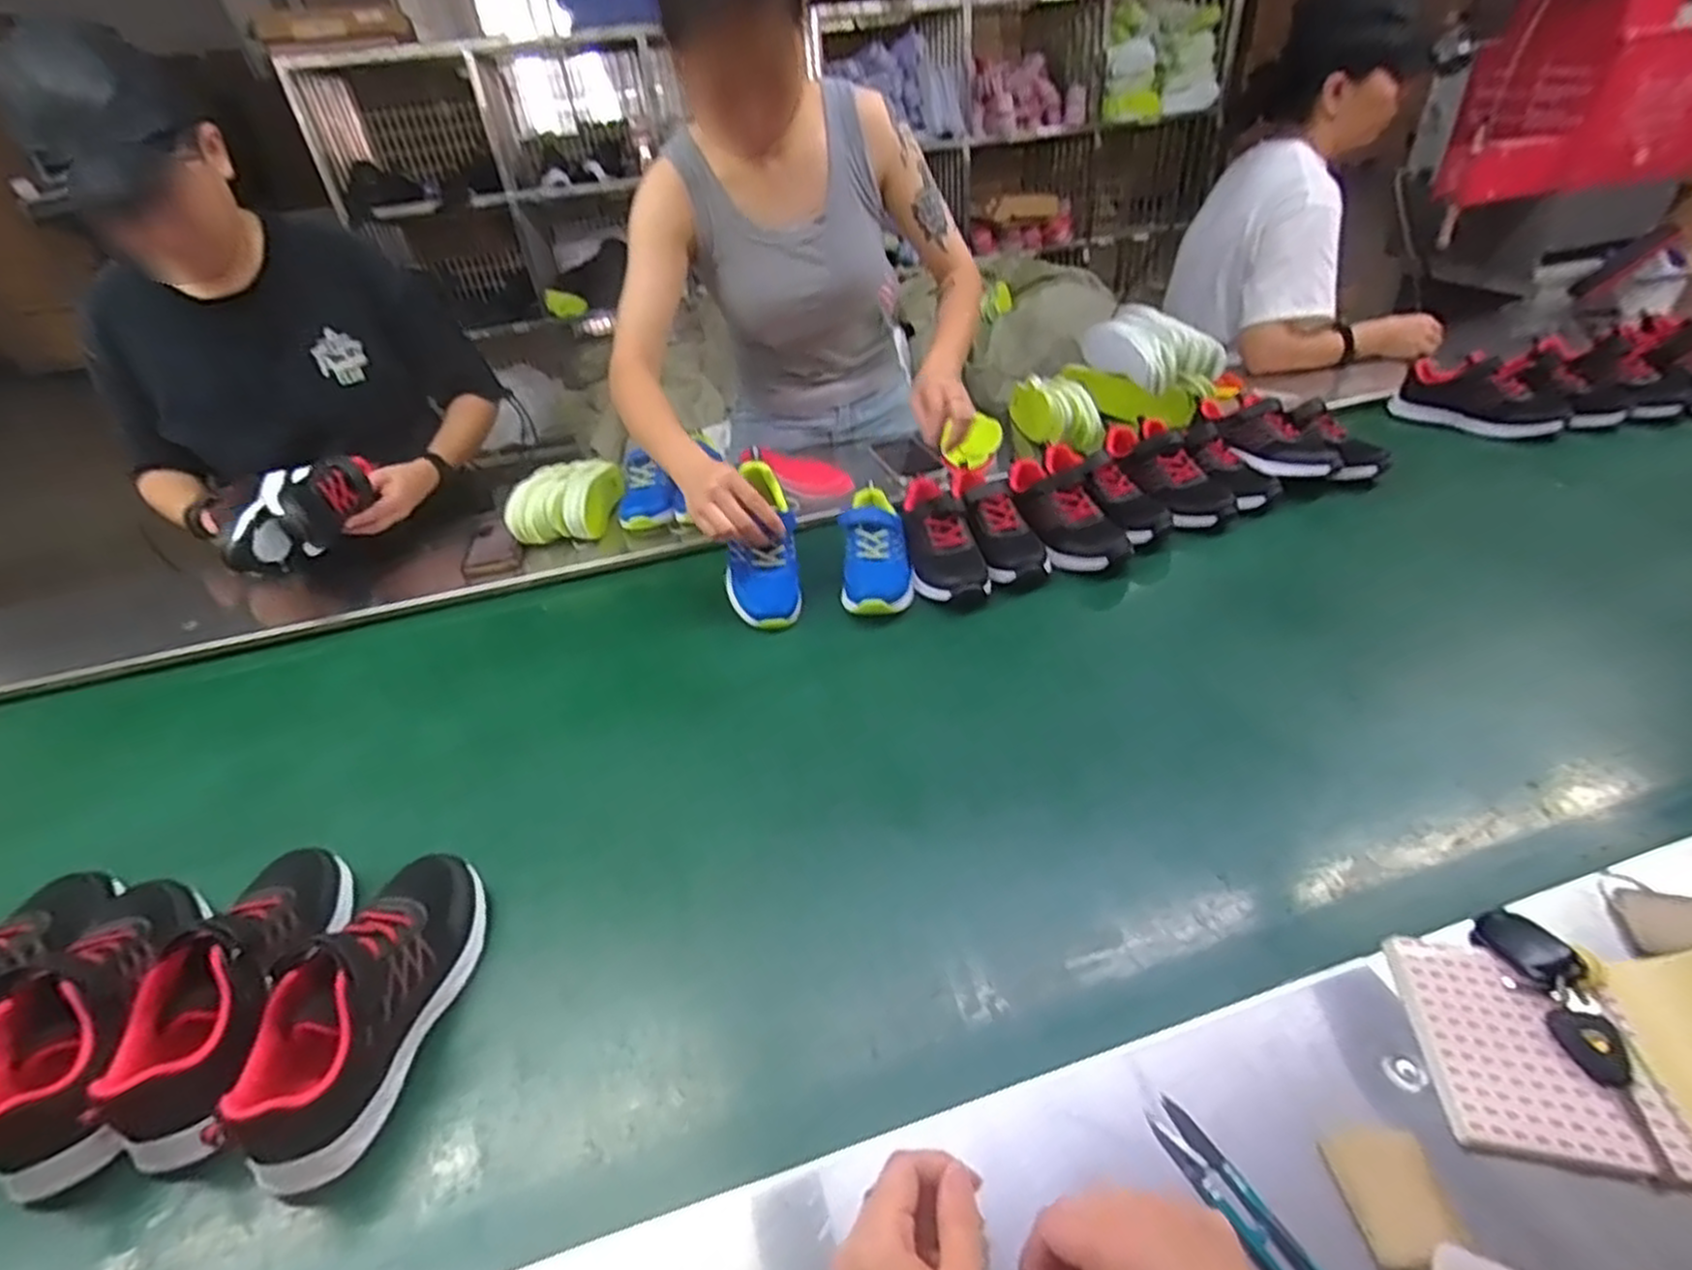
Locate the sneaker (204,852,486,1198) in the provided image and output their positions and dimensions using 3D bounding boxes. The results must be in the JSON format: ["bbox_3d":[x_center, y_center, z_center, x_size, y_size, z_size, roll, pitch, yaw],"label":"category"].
[{"bbox_3d":[-0.327,0.241,0.514,0.071,0.096,0.208,1,36,6],"label":"sneaker"}]

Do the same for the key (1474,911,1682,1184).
[{"bbox_3d":[0.431,0.227,0.446,0.042,0.027,0.152,-2,36,2],"label":"key"}]

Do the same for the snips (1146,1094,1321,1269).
[{"bbox_3d":[0.206,0.297,0.393,0.023,0.011,0.107,-19,38,-21],"label":"snips"}]

